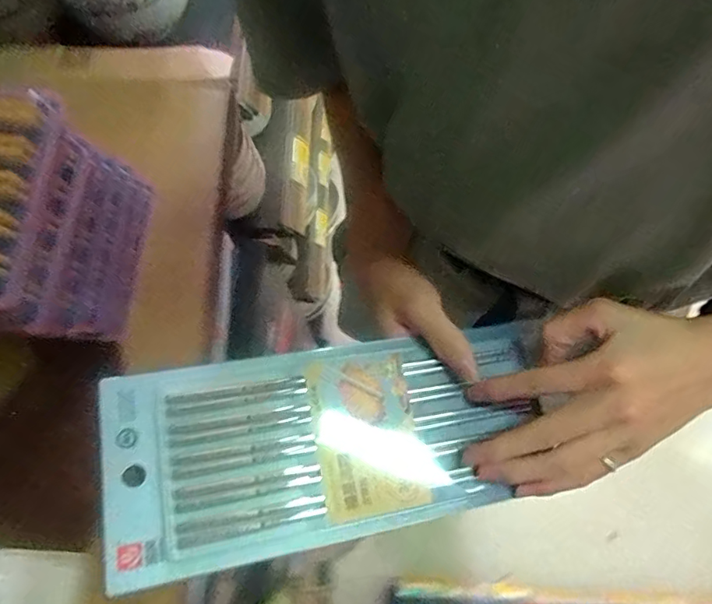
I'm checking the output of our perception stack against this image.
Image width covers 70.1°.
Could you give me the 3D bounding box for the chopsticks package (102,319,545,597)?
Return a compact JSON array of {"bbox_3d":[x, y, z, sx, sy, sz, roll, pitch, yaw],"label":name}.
[{"bbox_3d":[-0.006,0.084,0.319,0.282,0.020,0.116,-9,69,-16],"label":"chopsticks package"}]

